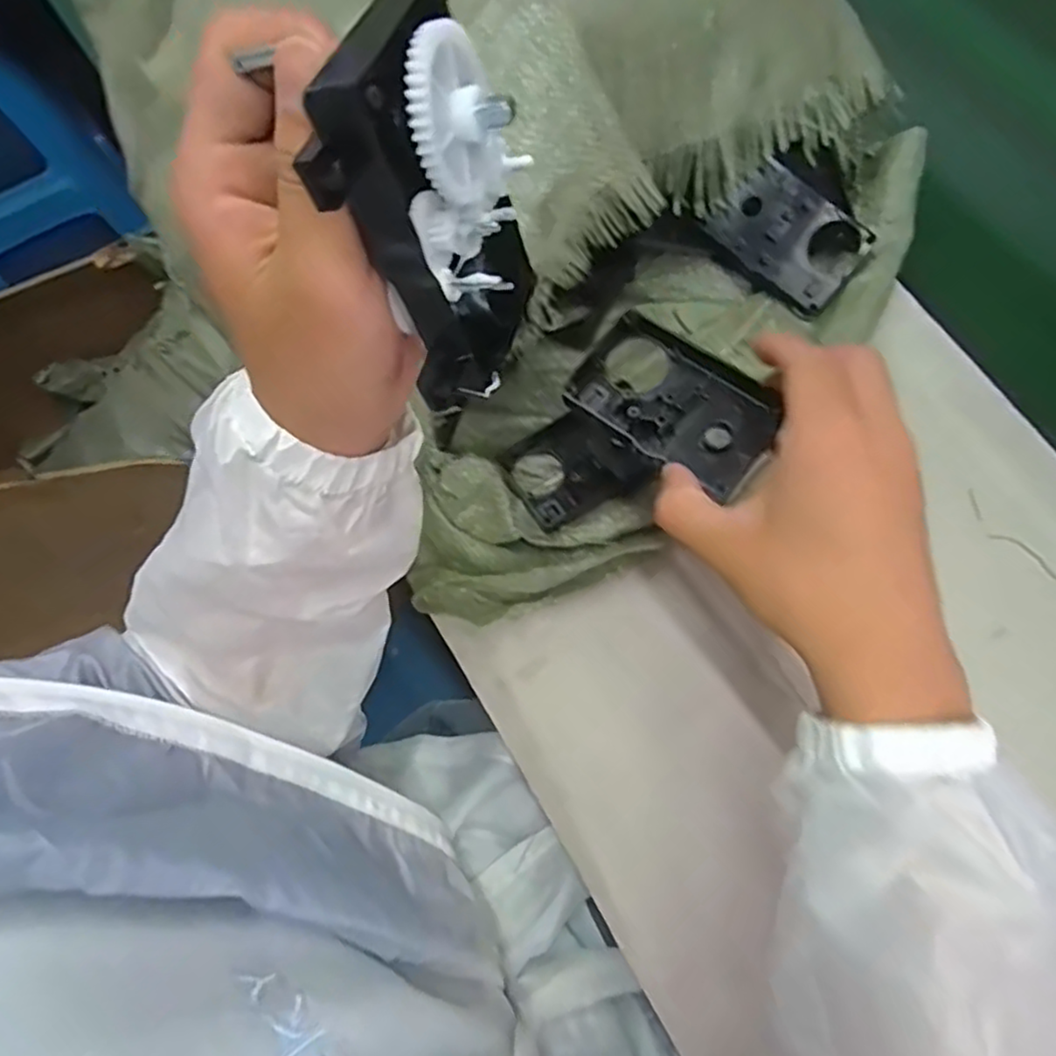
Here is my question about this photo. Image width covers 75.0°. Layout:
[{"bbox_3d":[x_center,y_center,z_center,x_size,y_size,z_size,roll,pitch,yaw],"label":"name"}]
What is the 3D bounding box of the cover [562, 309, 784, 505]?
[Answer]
[{"bbox_3d":[0.073,-0.063,0.349,0.102,0.025,0.063,34,79,10],"label":"cover"}]

